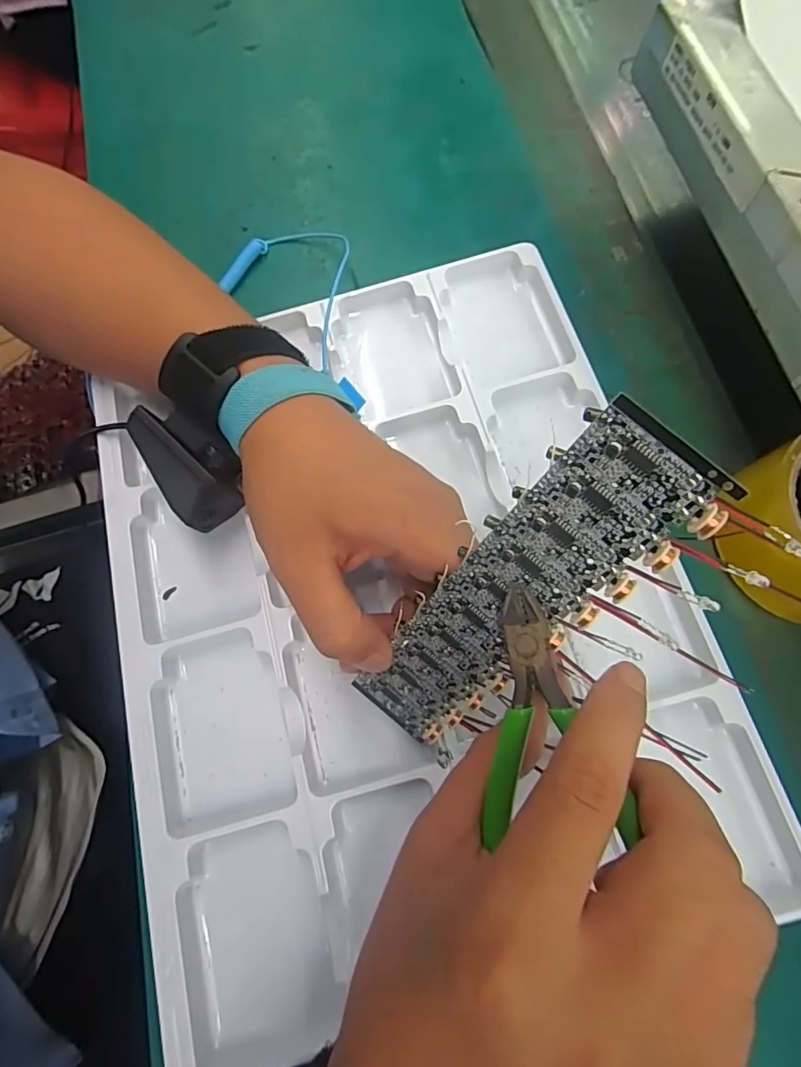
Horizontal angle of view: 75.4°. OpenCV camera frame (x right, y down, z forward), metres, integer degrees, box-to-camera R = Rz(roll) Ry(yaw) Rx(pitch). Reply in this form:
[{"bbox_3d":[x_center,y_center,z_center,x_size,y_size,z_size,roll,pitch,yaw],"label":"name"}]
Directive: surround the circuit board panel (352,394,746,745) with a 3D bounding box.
[{"bbox_3d":[0.034,0.028,0.185,0.046,0.162,0.004,40,37,3],"label":"circuit board panel"}]

